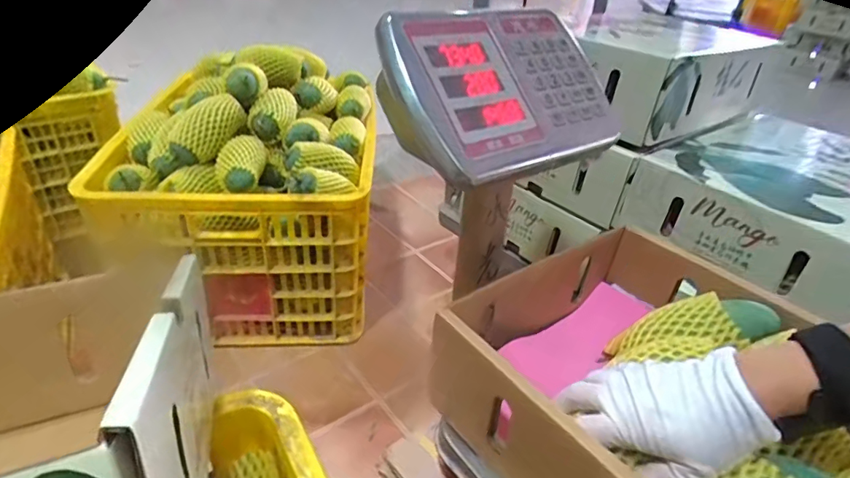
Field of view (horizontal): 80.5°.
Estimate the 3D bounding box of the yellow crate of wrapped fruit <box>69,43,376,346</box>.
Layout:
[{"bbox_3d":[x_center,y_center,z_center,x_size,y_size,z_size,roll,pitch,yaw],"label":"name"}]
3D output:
[{"bbox_3d":[-0.323,-0.102,0.944,0.402,0.417,0.459,-3,34,-12],"label":"yellow crate of wrapped fruit"}]

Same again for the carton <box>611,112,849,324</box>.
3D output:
[{"bbox_3d":[0.540,-0.075,0.754,0.447,0.096,0.302,-23,43,-35],"label":"carton"}]

